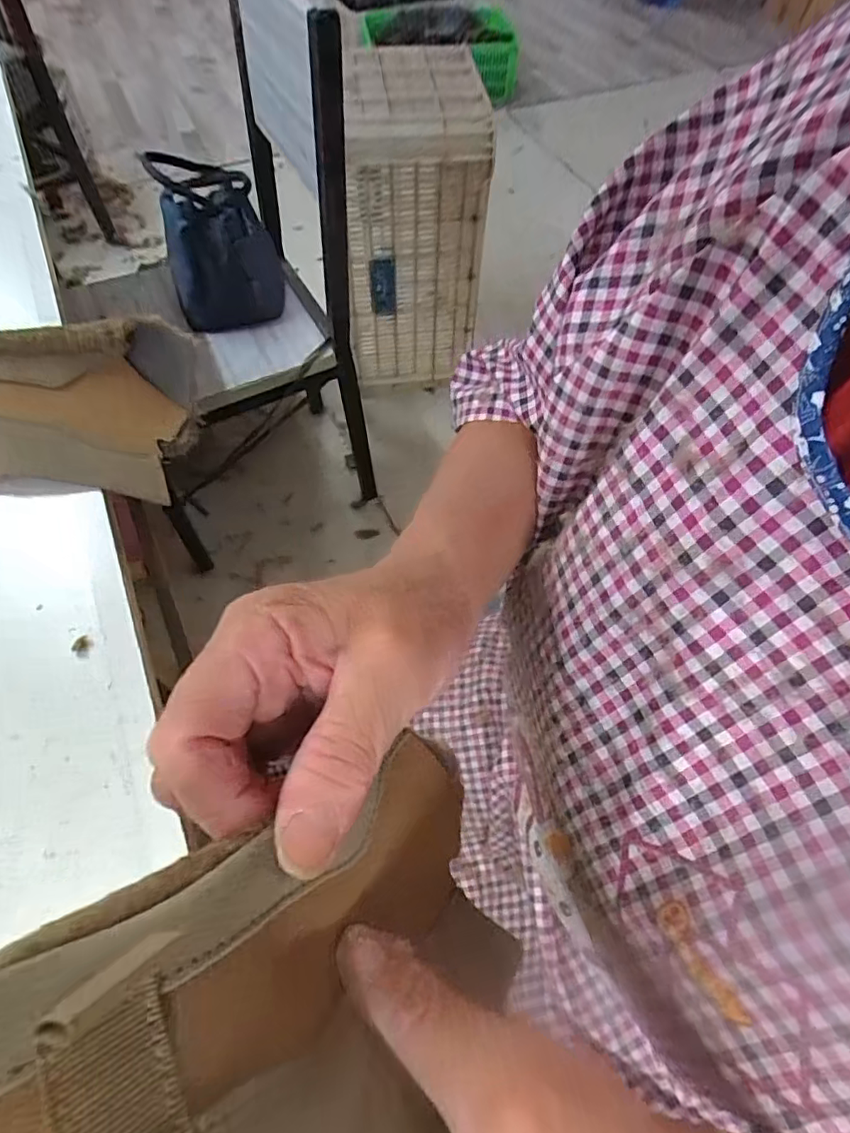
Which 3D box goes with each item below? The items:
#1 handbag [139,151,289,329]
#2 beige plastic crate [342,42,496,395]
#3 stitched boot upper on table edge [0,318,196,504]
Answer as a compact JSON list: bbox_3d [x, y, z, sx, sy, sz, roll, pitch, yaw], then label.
[{"bbox_3d":[-0.333,-0.529,0.930,0.170,0.178,0.195,-10,60,-8],"label":"handbag"},{"bbox_3d":[-0.017,-0.754,1.314,0.272,0.541,0.384,1,59,-1],"label":"beige plastic crate"},{"bbox_3d":[-0.359,-0.129,0.427,0.348,0.048,0.142,4,59,1],"label":"stitched boot upper on table edge"}]

